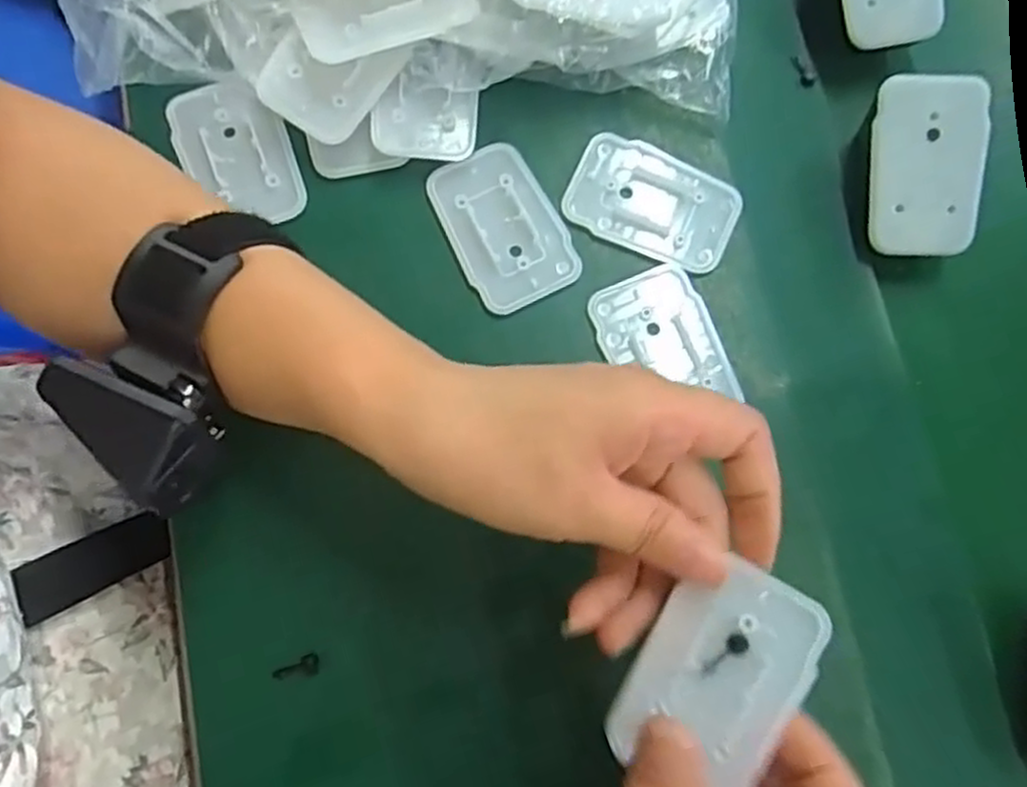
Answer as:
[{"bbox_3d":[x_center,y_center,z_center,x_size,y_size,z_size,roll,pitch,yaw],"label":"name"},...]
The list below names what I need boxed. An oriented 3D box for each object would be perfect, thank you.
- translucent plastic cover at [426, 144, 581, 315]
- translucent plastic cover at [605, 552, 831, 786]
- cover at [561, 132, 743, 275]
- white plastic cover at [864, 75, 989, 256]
[{"bbox_3d":[-0.004,-0.069,0.315,0.044,0.004,0.067,-27,82,-6],"label":"translucent plastic cover"},{"bbox_3d":[0.061,0.085,0.229,0.044,0.013,0.066,30,80,4],"label":"translucent plastic cover"},{"bbox_3d":[0.058,-0.080,0.318,0.069,0.004,0.044,25,81,2],"label":"cover"},{"bbox_3d":[0.164,-0.089,0.301,0.042,0.006,0.068,-2,102,6],"label":"white plastic cover"}]

